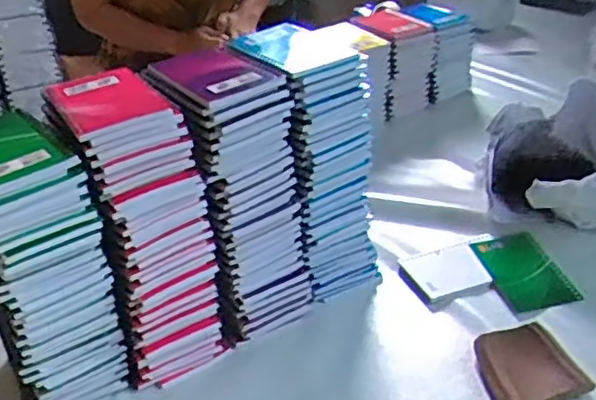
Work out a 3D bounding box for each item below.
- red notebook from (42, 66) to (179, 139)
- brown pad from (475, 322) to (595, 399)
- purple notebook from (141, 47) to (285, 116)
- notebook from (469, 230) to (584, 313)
[{"bbox_3d":[-0.175,-0.094,0.593,0.084,0.009,0.145,-22,34,-25],"label":"red notebook"},{"bbox_3d":[0.221,0.160,0.631,0.092,0.020,0.089,-9,31,-8],"label":"brown pad"},{"bbox_3d":[-0.082,-0.122,0.622,0.097,0.016,0.122,-23,38,-24],"label":"purple notebook"},{"bbox_3d":[0.264,0.081,0.771,0.081,0.007,0.128,-9,31,-7],"label":"notebook"}]

